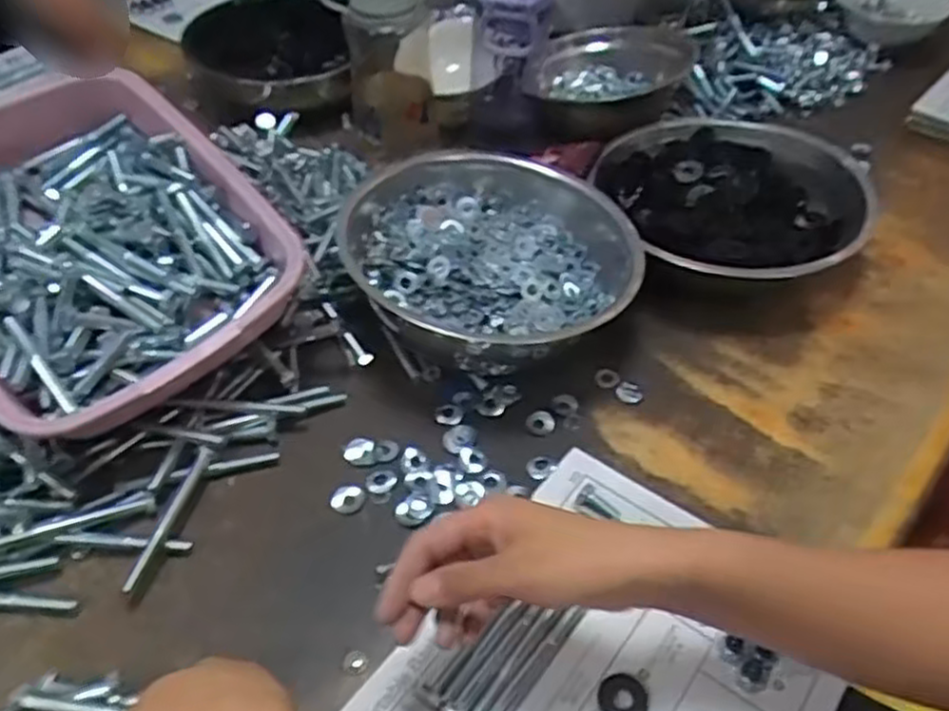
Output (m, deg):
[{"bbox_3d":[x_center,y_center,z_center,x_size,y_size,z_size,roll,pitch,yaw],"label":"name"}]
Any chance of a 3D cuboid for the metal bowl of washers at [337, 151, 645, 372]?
[{"bbox_3d":[0.014,-0.081,0.663,0.246,0.099,0.226,0,46,0],"label":"metal bowl of washers"}]

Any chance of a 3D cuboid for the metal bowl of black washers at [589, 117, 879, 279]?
[{"bbox_3d":[0.238,-0.143,0.737,0.245,0.072,0.253,0,46,0],"label":"metal bowl of black washers"}]

